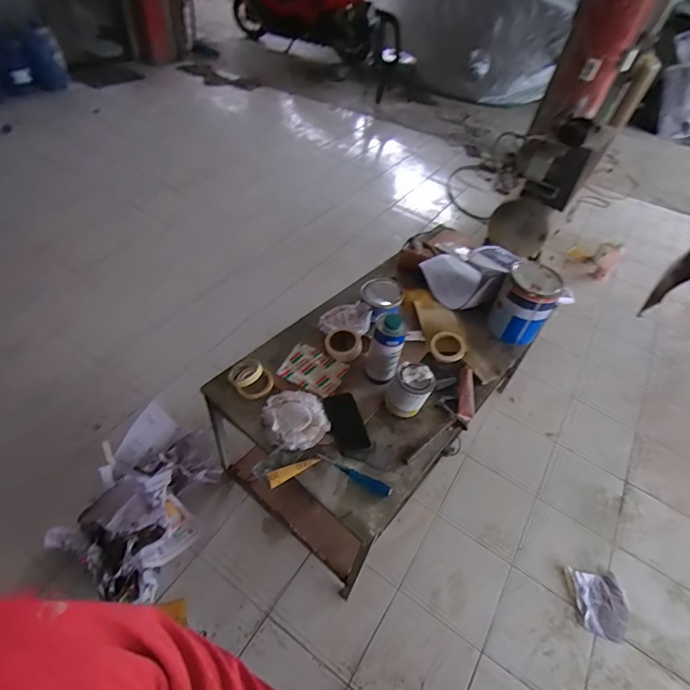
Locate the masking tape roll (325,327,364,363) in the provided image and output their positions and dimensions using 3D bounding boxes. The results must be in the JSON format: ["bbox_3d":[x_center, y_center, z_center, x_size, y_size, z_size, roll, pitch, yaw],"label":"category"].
[{"bbox_3d":[-0.002,-0.004,1.235,0.117,0.039,0.110,39,54,24],"label":"masking tape roll"}]

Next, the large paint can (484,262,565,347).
[{"bbox_3d":[0.555,-0.124,1.317,0.157,0.205,0.167,4,48,-5],"label":"large paint can"}]

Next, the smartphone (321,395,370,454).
[{"bbox_3d":[0.003,0.198,1.089,0.086,0.013,0.166,-10,50,-17],"label":"smartphone"}]

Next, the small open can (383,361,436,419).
[{"bbox_3d":[0.167,0.123,1.098,0.097,0.137,0.097,4,48,-5],"label":"small open can"}]

